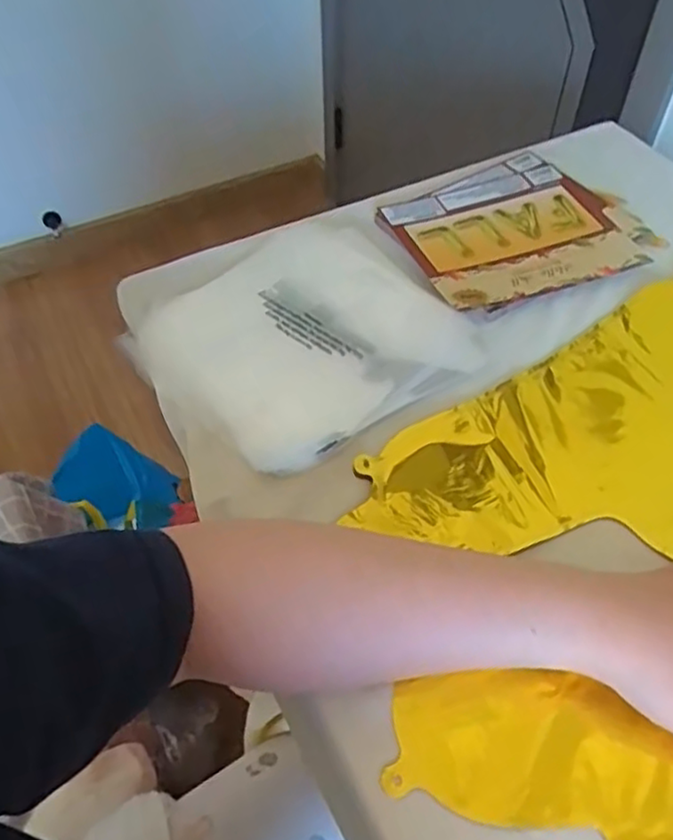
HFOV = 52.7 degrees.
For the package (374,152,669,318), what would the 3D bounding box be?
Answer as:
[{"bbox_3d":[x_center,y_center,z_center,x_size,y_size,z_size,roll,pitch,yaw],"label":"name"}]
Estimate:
[{"bbox_3d":[0.166,-0.183,0.633,0.223,0.011,0.182,-21,54,-14],"label":"package"}]

